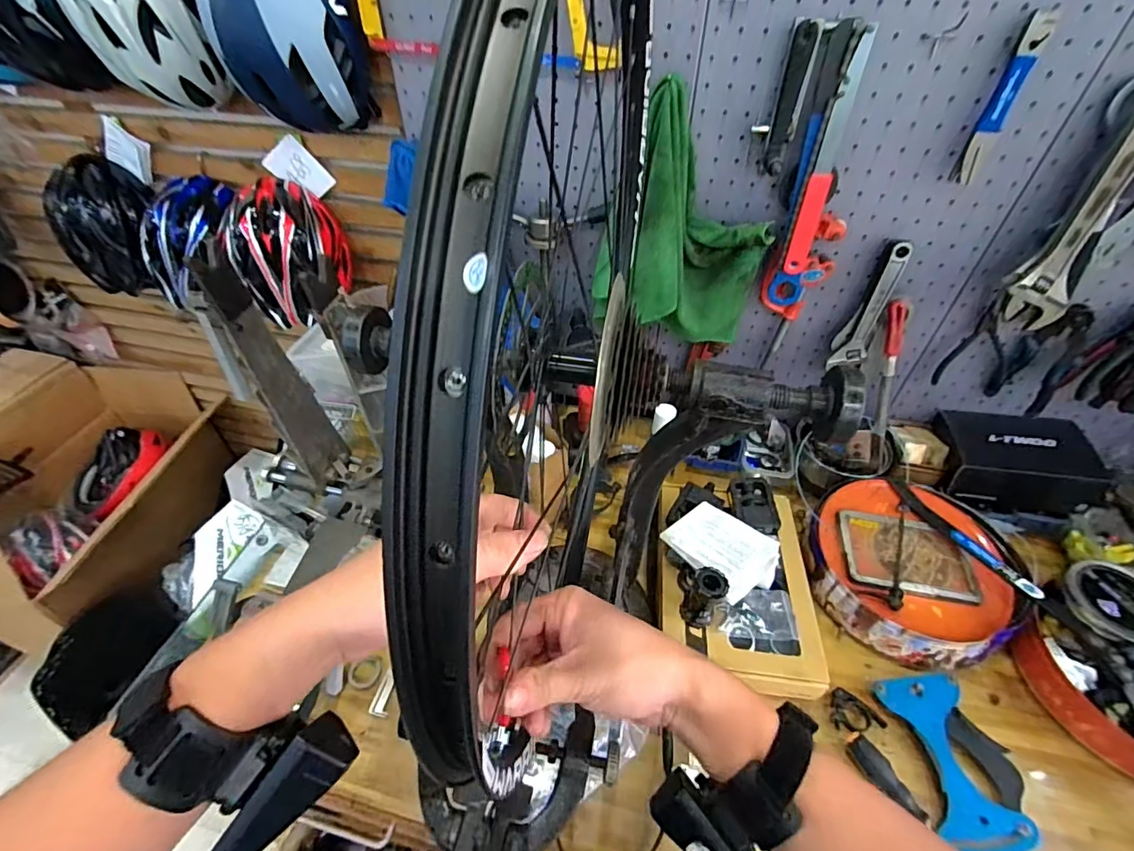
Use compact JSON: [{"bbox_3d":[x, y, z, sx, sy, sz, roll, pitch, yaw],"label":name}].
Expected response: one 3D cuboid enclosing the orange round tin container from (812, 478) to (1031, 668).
[{"bbox_3d":[0.546,0.215,0.787,0.302,0.076,0.277,0,44,0],"label":"orange round tin container"}]

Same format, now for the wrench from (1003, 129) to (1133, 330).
[{"bbox_3d":[0.639,-0.260,0.615,0.061,0.282,0.025,15,37,20],"label":"wrench"}]

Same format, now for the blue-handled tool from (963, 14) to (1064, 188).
[{"bbox_3d":[0.517,-0.383,0.595,0.026,0.166,0.041,26,50,24],"label":"blue-handled tool"}]

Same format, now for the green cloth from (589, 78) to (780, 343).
[{"bbox_3d":[0.173,-0.285,0.756,0.246,0.336,0.105,-2,44,-3],"label":"green cloth"}]

